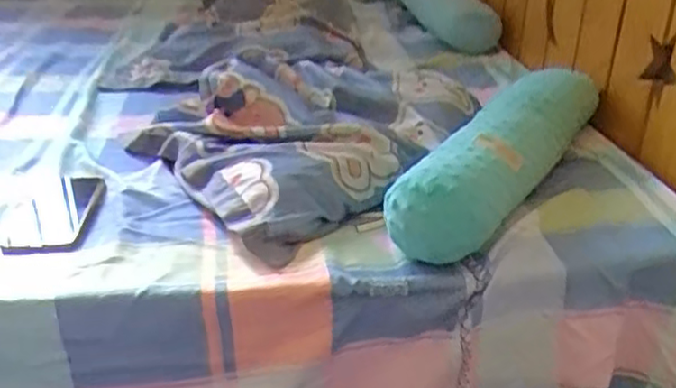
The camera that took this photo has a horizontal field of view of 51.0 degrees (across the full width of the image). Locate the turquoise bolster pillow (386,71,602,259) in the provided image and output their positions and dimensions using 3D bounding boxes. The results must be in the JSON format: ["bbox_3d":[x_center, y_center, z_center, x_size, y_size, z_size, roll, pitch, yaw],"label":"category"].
[{"bbox_3d":[0.206,-0.061,0.835,0.093,0.086,0.478,16,32,28],"label":"turquoise bolster pillow"}]

